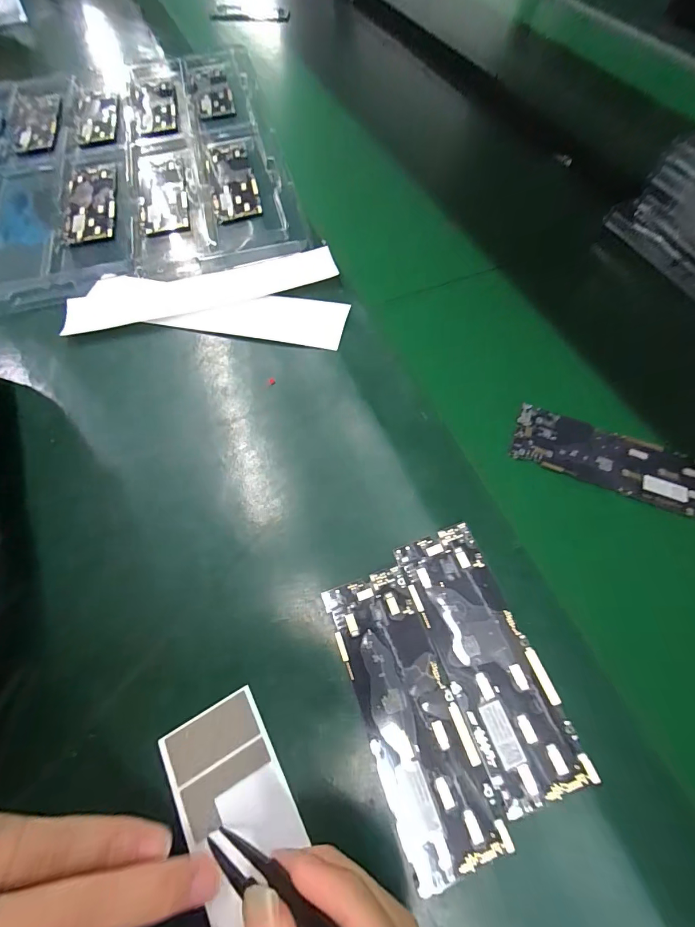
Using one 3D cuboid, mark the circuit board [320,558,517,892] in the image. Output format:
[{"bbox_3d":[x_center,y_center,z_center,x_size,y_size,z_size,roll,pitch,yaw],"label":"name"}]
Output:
[{"bbox_3d":[0.029,0.116,0.179,0.044,0.004,0.123,-18,66,-9],"label":"circuit board"}]

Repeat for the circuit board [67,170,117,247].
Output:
[{"bbox_3d":[-0.250,-0.253,0.366,0.044,0.007,0.112,-11,65,-6],"label":"circuit board"}]

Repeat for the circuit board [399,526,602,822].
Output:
[{"bbox_3d":[0.068,0.094,0.188,0.044,0.004,0.122,-19,66,-9],"label":"circuit board"}]

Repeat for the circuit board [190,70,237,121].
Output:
[{"bbox_3d":[-0.164,-0.450,0.456,0.044,0.009,0.120,-15,66,-7],"label":"circuit board"}]

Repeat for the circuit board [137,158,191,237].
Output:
[{"bbox_3d":[-0.184,-0.269,0.372,0.046,0.008,0.130,-13,65,-6],"label":"circuit board"}]

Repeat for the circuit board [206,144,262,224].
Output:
[{"bbox_3d":[-0.116,-0.285,0.374,0.044,0.006,0.123,-12,65,-6],"label":"circuit board"}]

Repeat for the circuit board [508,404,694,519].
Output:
[{"bbox_3d":[0.172,-0.003,0.244,0.121,0.004,0.044,20,66,9],"label":"circuit board"}]

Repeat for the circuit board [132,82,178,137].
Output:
[{"bbox_3d":[-0.230,-0.428,0.447,0.050,0.007,0.138,-15,66,-7],"label":"circuit board"}]

